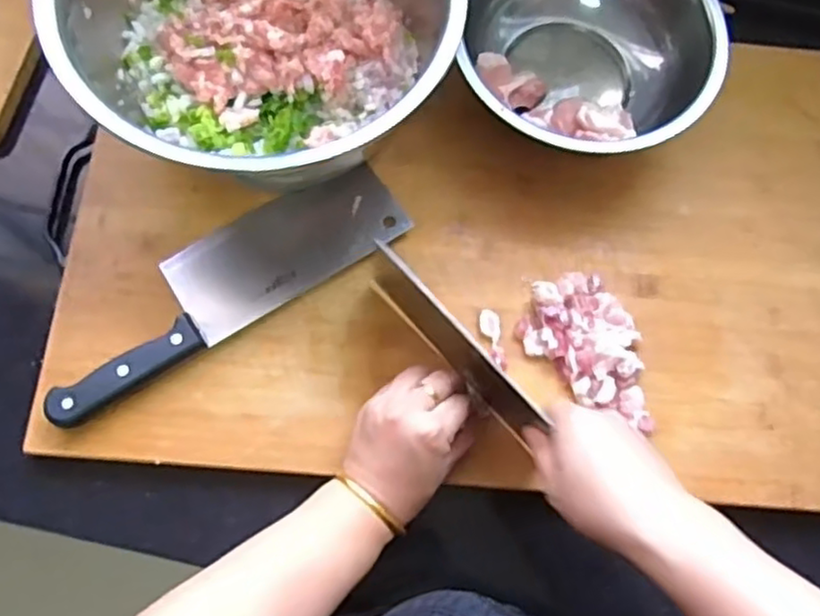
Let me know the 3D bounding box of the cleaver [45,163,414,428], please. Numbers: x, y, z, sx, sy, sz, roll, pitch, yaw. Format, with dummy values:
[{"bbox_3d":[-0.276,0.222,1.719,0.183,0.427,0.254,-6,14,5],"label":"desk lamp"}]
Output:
[{"bbox_3d":[-0.135,-0.021,0.500,0.277,0.028,0.077,-32,78,-12],"label":"cleaver"}]

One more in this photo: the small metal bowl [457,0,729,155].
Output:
[{"bbox_3d":[0.134,-0.199,0.527,0.198,0.074,0.169,-1,74,-3],"label":"small metal bowl"}]

